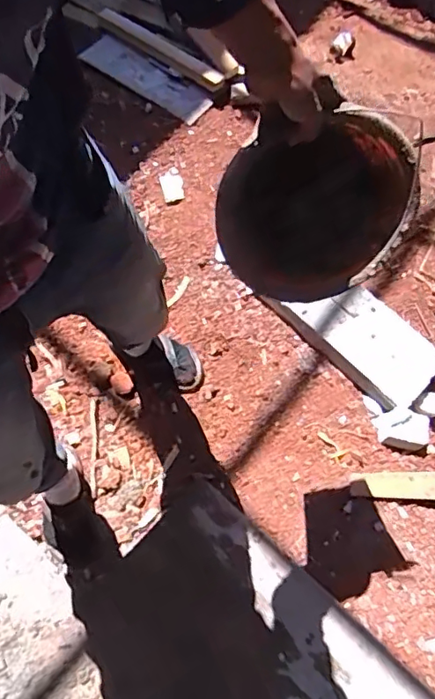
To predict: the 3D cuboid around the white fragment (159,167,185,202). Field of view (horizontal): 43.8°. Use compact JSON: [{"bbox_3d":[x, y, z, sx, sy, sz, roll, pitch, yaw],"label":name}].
[{"bbox_3d":[-0.139,-0.500,1.648,0.066,0.011,0.104,-16,78,-2],"label":"white fragment"}]

